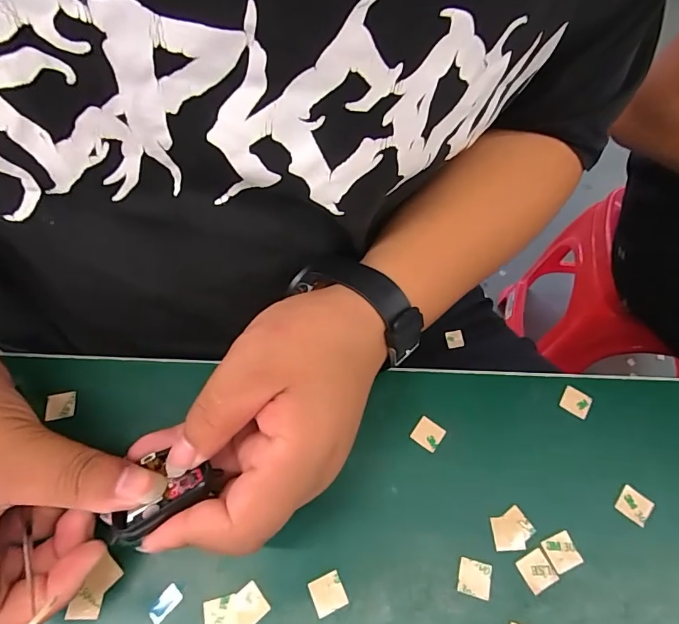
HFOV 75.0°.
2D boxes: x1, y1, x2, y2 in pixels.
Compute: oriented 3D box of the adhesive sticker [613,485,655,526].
[{"bbox_3d":[0.155,0.102,0.232,0.016,0.004,0.015,36,74,22],"label":"adhesive sticker"}]

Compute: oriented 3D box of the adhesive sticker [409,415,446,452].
[{"bbox_3d":[0.050,0.069,0.250,0.015,0.004,0.015,33,68,18],"label":"adhesive sticker"}]

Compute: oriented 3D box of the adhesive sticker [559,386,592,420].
[{"bbox_3d":[0.139,0.053,0.260,0.015,0.004,0.015,25,69,20],"label":"adhesive sticker"}]

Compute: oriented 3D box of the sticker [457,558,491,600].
[{"bbox_3d":[0.066,0.130,0.216,0.015,0.004,0.015,13,65,8],"label":"sticker"}]

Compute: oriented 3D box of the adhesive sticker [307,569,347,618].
[{"bbox_3d":[-0.006,0.135,0.211,0.015,0.004,0.015,-21,65,-11],"label":"adhesive sticker"}]

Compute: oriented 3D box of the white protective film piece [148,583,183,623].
[{"bbox_3d":[-0.083,0.138,0.208,0.009,0.004,0.016,38,66,19],"label":"white protective film piece"}]

